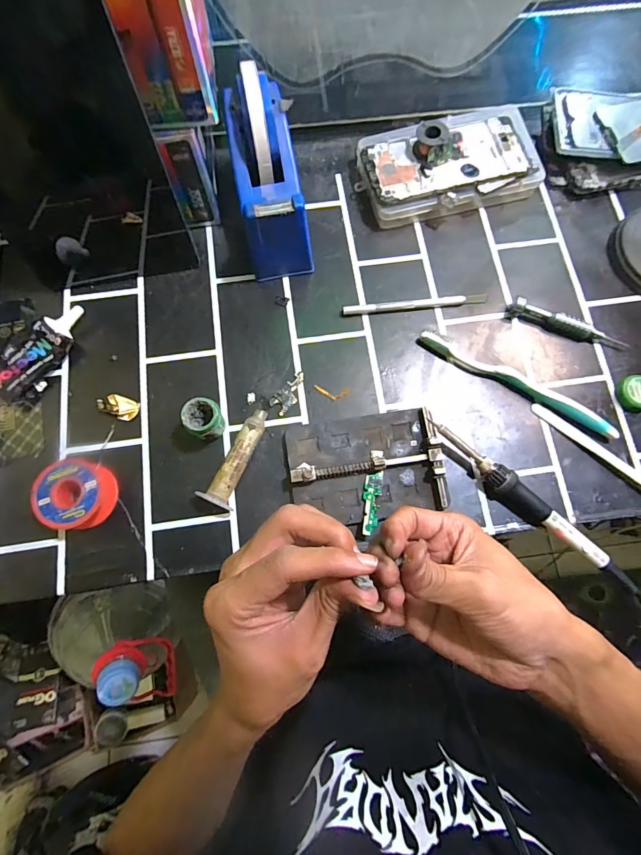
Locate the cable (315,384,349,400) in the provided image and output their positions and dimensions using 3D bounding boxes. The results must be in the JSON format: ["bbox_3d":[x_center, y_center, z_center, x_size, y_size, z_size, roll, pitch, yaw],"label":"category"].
[{"bbox_3d":[0.010,-0.032,0.359,0.031,0.004,0.012,6,74,1],"label":"cable"}]

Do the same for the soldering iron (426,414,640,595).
[{"bbox_3d":[0.171,0.063,0.327,0.200,0.021,0.021,42,79,10],"label":"soldering iron"}]

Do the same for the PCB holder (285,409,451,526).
[{"bbox_3d":[0.038,0.032,0.333,0.125,0.017,0.084,-10,75,-2],"label":"PCB holder"}]

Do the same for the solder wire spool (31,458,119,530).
[{"bbox_3d":[-0.197,0.054,0.322,0.052,0.026,0.054,0,75,0],"label":"solder wire spool"}]

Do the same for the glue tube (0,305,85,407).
[{"bbox_3d":[-0.250,-0.069,0.358,0.049,0.026,0.098,38,79,10],"label":"glue tube"}]

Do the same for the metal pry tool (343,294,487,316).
[{"bbox_3d":[0.091,-0.118,0.383,0.138,0.007,0.010,-7,75,-1],"label":"metal pry tool"}]

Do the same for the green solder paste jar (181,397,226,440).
[{"bbox_3d":[-0.096,-0.006,0.335,0.030,0.035,0.029,0,75,0],"label":"green solder paste jar"}]

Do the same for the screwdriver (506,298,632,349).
[{"bbox_3d":[0.230,-0.095,0.373,0.108,0.017,0.016,20,76,5],"label":"screwdriver"}]

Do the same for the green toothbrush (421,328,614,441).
[{"bbox_3d":[0.175,-0.042,0.357,0.184,0.015,0.017,29,77,8],"label":"green toothbrush"}]

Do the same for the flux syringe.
[{"bbox_3d":[-0.071,0.024,0.337,0.025,0.021,0.087,19,76,5],"label":"flux syringe"}]

